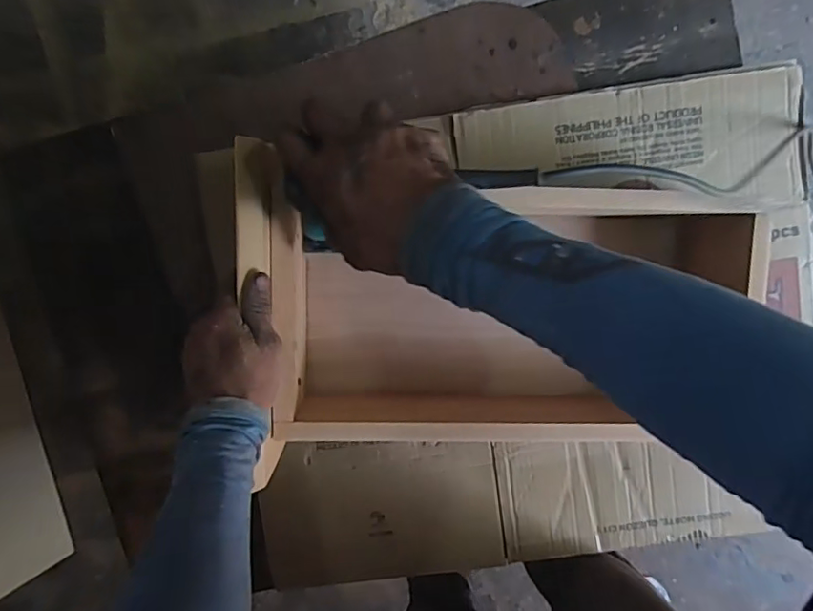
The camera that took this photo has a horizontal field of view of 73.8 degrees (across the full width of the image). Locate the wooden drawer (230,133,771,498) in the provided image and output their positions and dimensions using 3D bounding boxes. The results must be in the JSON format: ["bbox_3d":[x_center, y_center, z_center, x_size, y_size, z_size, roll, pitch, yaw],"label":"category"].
[{"bbox_3d":[0.103,0.003,0.556,0.498,0.183,0.259,3,96,2],"label":"wooden drawer"}]

